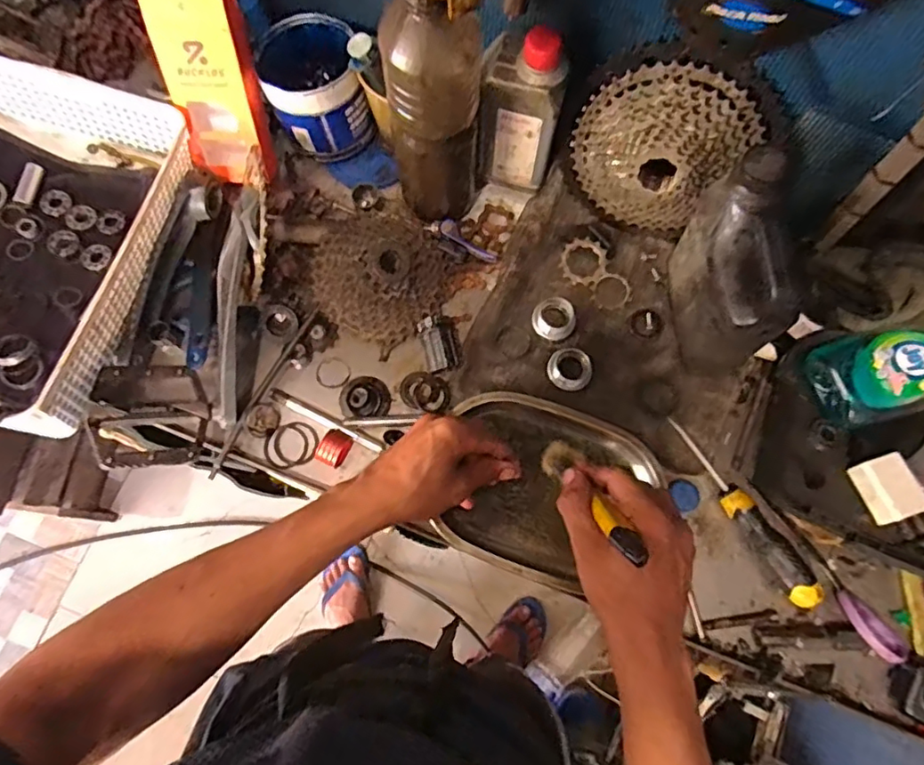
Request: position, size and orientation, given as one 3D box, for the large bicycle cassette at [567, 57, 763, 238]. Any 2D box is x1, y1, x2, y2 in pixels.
[{"bbox_3d":[0.176,-0.205,0.534,0.148,0.159,0.043,22,57,5],"label":"large bicycle cassette"}]

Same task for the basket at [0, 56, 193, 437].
[{"bbox_3d":[-0.418,-0.136,0.538,0.251,0.112,0.333,13,76,3],"label":"basket"}]

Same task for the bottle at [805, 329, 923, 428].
[{"bbox_3d":[0.386,-0.009,0.491,0.170,0.047,0.076,-5,76,-1],"label":"bottle"}]

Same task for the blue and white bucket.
[{"bbox_3d":[-0.149,-0.298,0.596,0.096,0.087,0.106,-24,77,-6],"label":"blue and white bucket"}]

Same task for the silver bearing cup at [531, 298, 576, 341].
[{"bbox_3d":[0.093,-0.065,0.585,0.042,0.018,0.040,0,76,0],"label":"silver bearing cup"}]

